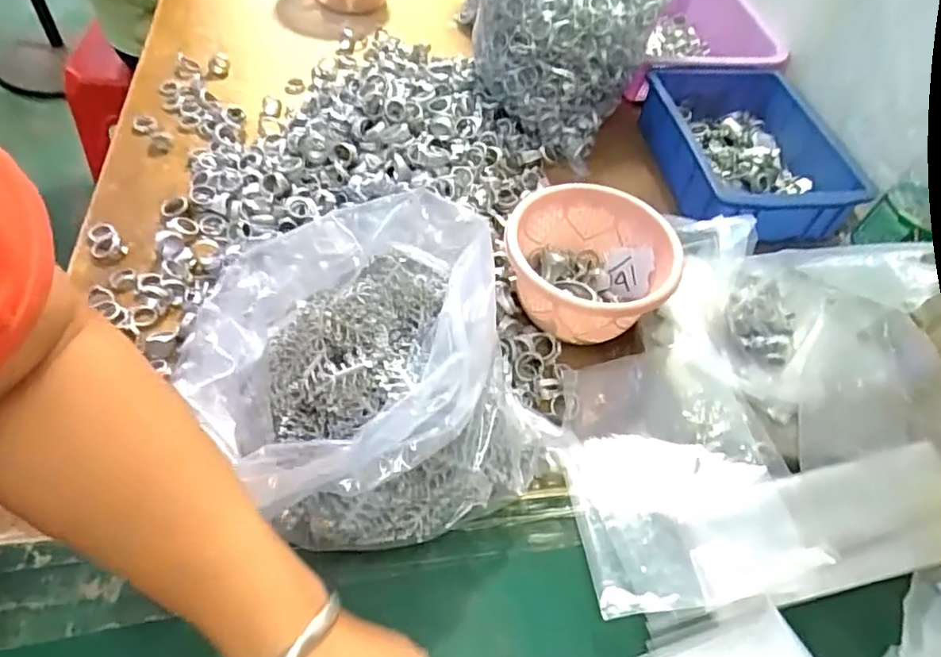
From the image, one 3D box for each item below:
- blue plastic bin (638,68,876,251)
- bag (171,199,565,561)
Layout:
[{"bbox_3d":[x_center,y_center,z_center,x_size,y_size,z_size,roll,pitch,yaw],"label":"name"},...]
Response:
[{"bbox_3d":[0.313,-0.200,0.695,0.181,0.079,0.233,-3,53,-9],"label":"blue plastic bin"},{"bbox_3d":[-0.062,0.047,0.397,0.194,0.146,0.201,39,59,21],"label":"bag"}]

